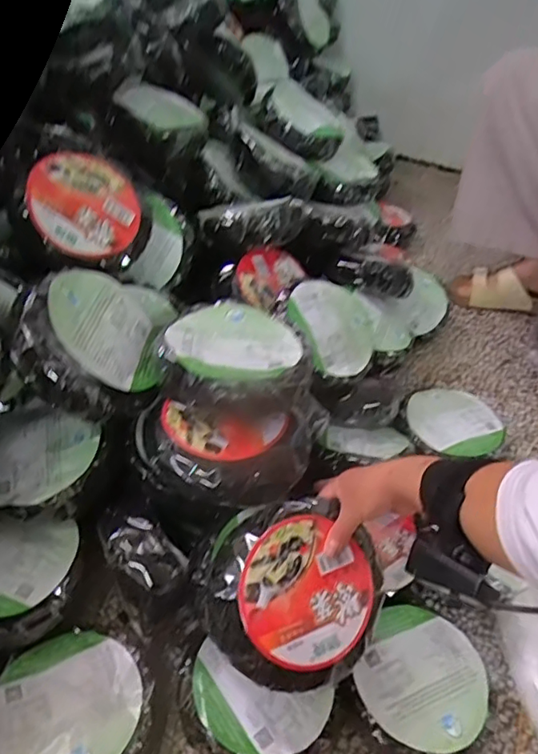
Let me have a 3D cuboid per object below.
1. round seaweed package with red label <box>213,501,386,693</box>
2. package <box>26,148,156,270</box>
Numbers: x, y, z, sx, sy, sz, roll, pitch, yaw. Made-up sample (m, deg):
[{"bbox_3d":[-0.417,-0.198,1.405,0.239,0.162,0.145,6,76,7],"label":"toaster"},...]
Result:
[{"bbox_3d":[0.029,0.214,0.558,0.166,0.037,0.174,6,72,-19],"label":"round seaweed package with red label"},{"bbox_3d":[-0.233,-0.216,0.723,0.157,0.029,0.147,7,76,-31],"label":"package"}]

